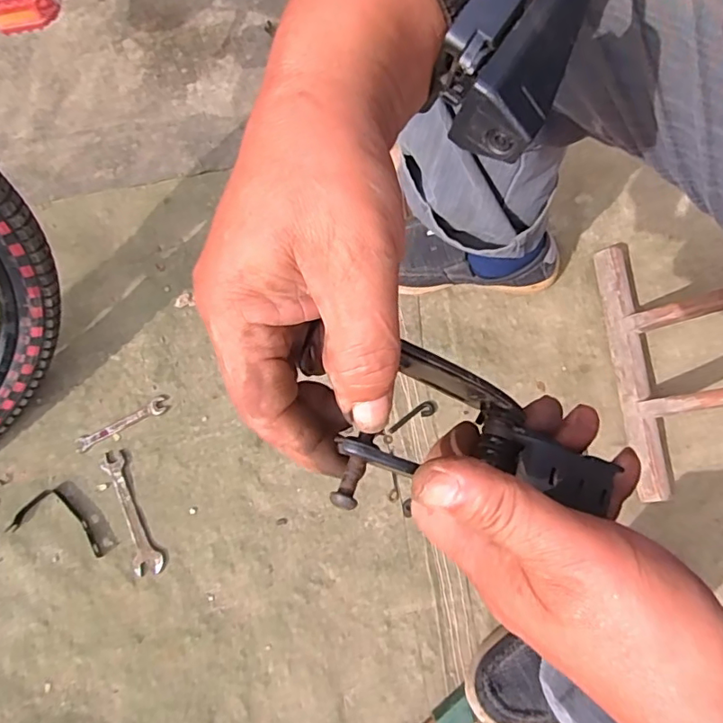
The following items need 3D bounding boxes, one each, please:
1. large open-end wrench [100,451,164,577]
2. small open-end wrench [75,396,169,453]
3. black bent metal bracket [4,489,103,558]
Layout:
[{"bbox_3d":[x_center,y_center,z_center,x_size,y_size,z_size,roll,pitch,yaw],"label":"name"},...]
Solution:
[{"bbox_3d":[-0.272,0.177,0.629,0.031,0.004,0.150,-24,74,-8],"label":"large open-end wrench"},{"bbox_3d":[-0.297,0.077,0.663,0.116,0.006,0.021,-27,74,-8],"label":"small open-end wrench"},{"bbox_3d":[-0.348,0.185,0.626,0.112,0.013,0.056,14,75,6],"label":"black bent metal bracket"}]

